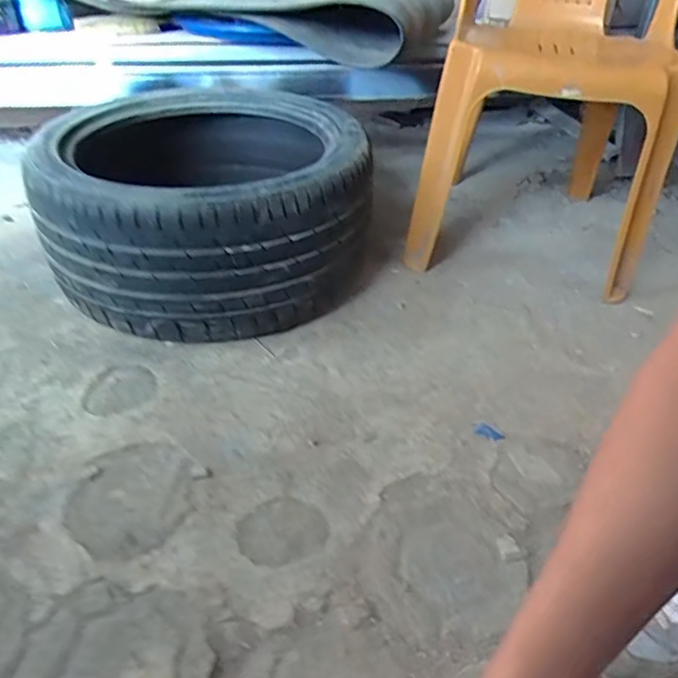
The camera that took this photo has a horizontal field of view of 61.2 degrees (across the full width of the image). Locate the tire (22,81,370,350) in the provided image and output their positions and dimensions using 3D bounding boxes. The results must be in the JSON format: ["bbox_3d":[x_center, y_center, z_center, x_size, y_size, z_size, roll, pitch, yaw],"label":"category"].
[{"bbox_3d":[-0.235,-0.271,1.128,0.584,0.288,0.588,-3,37,-10],"label":"tire"}]

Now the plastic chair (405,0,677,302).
[{"bbox_3d":[0.408,-0.566,1.044,0.430,0.828,0.410,6,34,9],"label":"plastic chair"}]

